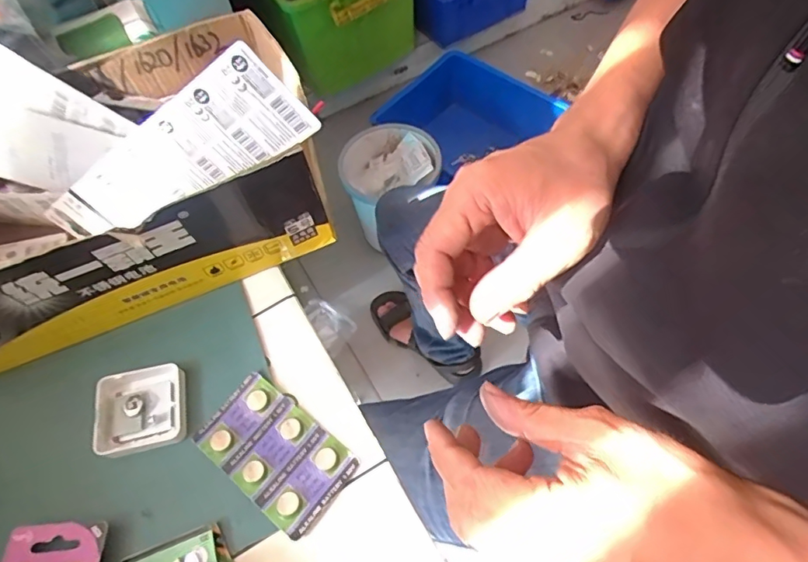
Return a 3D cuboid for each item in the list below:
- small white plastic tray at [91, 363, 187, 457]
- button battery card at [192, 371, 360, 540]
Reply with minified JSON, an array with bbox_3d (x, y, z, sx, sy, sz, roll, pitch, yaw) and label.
[{"bbox_3d":[-0.150,0.073,0.293,0.047,0.012,0.045,-17,60,-6],"label":"small white plastic tray"},{"bbox_3d":[-0.071,0.092,0.280,0.083,0.005,0.050,34,68,21],"label":"button battery card"}]

